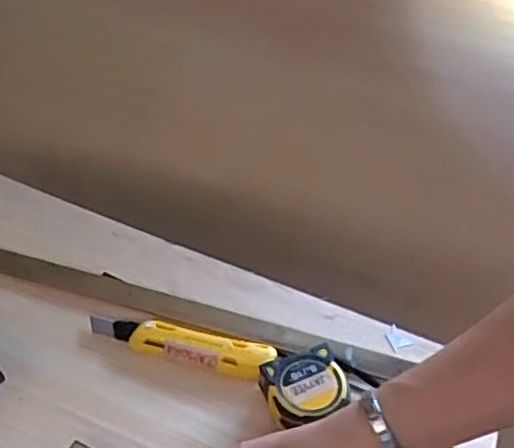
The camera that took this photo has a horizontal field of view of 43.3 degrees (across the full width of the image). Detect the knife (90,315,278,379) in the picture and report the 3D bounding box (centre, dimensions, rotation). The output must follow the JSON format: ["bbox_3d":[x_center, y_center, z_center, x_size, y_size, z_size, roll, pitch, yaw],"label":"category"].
[{"bbox_3d":[-0.069,0.108,0.580,0.165,0.014,0.032,11,49,5],"label":"knife"}]

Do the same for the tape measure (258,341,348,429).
[{"bbox_3d":[0.041,0.139,0.547,0.068,0.039,0.063,-14,52,-16],"label":"tape measure"}]

